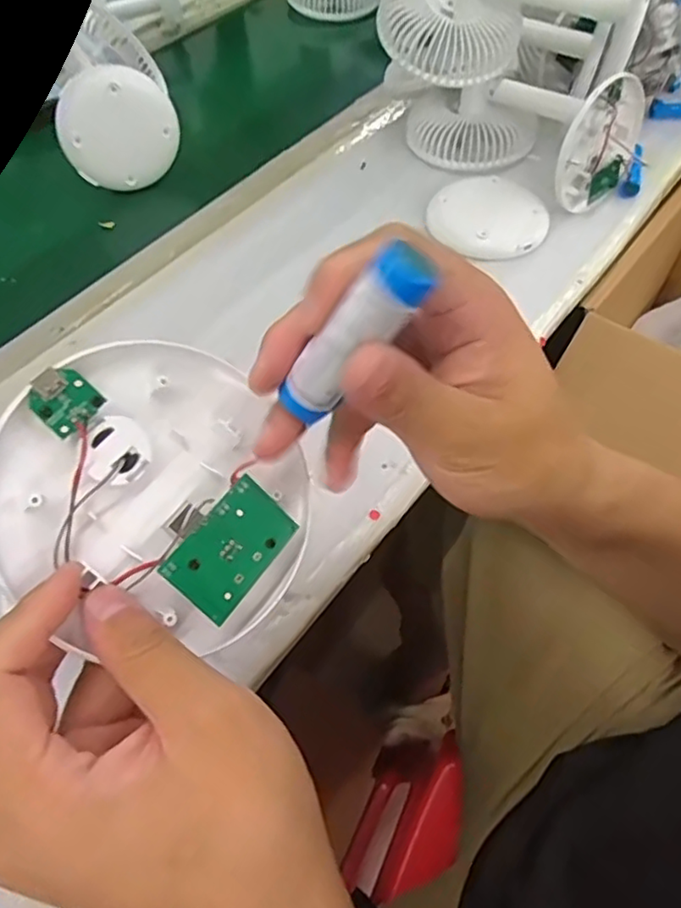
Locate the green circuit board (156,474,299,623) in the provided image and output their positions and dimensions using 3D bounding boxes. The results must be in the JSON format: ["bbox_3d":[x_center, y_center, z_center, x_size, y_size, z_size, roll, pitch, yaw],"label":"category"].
[{"bbox_3d":[-0.037,0.032,0.219,0.029,0.004,0.045,47,62,-15],"label":"green circuit board"}]

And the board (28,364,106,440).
[{"bbox_3d":[-0.089,-0.018,0.204,0.019,0.004,0.021,-47,108,-28],"label":"board"}]

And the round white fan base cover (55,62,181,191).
[{"bbox_3d":[-0.211,-0.310,0.604,0.106,0.101,0.024,-14,56,-9],"label":"round white fan base cover"}]

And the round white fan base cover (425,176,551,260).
[{"bbox_3d":[0.135,-0.217,0.575,0.102,0.016,0.097,0,55,1],"label":"round white fan base cover"}]

